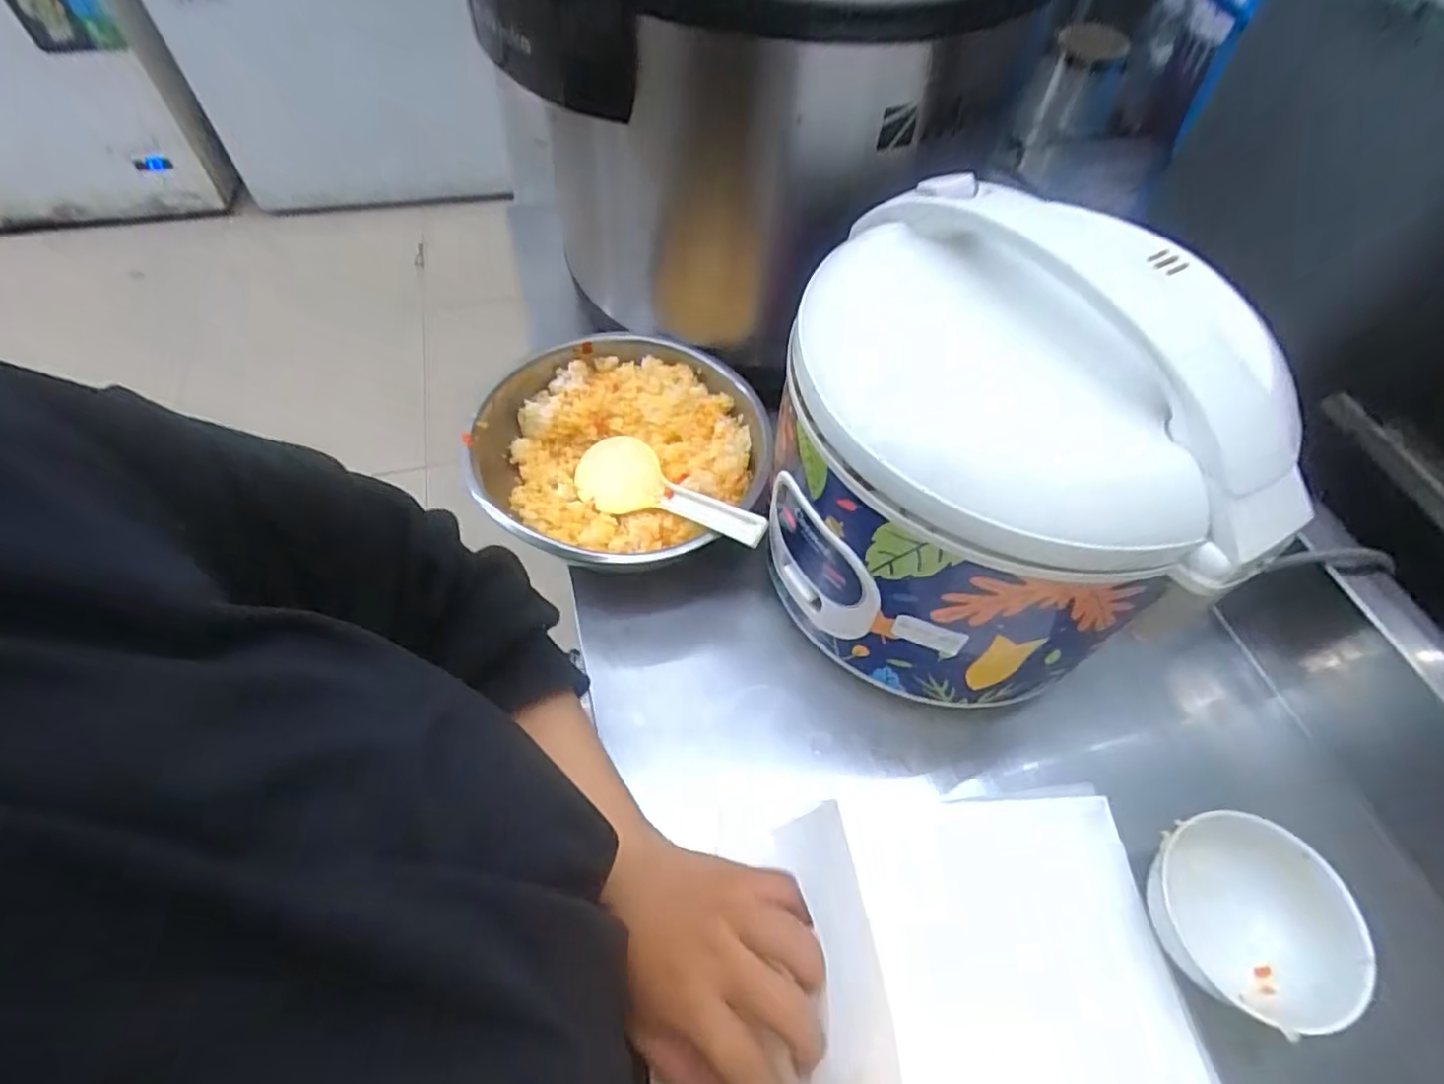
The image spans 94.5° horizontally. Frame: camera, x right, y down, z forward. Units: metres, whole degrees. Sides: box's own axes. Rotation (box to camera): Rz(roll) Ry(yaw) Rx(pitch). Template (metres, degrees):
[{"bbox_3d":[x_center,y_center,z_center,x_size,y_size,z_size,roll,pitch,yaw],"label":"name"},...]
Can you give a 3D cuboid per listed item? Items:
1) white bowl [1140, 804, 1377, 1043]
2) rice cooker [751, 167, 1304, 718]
[{"bbox_3d":[0.287,0.207,0.369,0.084,0.056,0.097,-2,57,-3],"label":"white bowl"},{"bbox_3d":[0.150,-0.048,0.398,0.227,0.220,0.220,9,57,3],"label":"rice cooker"}]

